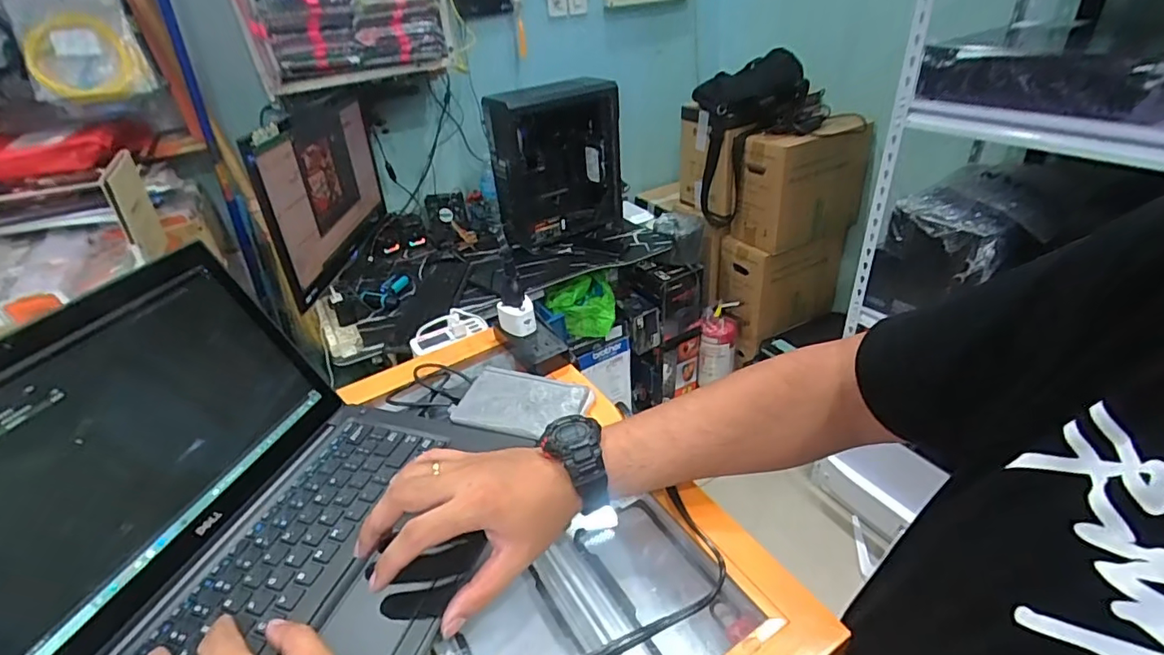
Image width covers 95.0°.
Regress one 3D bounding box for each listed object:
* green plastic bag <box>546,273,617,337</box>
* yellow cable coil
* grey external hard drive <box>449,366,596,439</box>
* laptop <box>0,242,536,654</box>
[{"bbox_3d":[-0.001,-0.077,1.710,0.223,0.171,0.135,-9,34,-6],"label":"green plastic bag"},{"bbox_3d":[-0.995,-0.536,1.060,0.165,0.167,0.027,19,23,-31],"label":"yellow cable coil"},{"bbox_3d":[-0.059,0.072,0.511,0.126,0.012,0.077,8,36,18],"label":"grey external hard drive"},{"bbox_3d":[-0.244,0.096,0.361,0.305,0.175,0.294,6,36,16],"label":"laptop"}]

